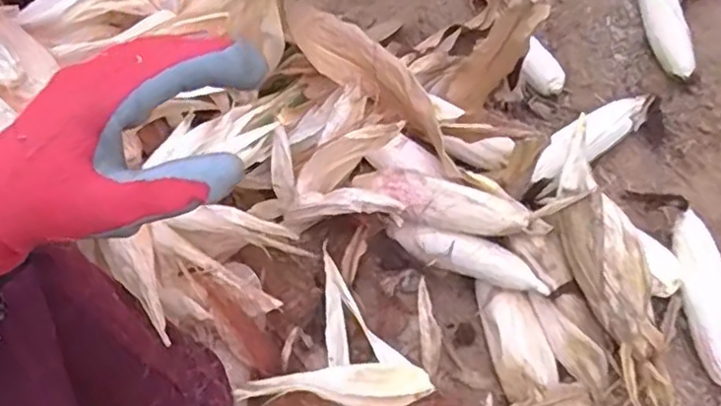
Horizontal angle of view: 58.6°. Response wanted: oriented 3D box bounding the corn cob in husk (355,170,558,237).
[{"bbox_3d":[0.105,-0.001,0.775,0.235,0.057,0.071,11,60,5],"label":"corn cob in husk"}]

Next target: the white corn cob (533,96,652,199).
[{"bbox_3d":[0.299,-0.088,0.848,0.218,0.063,0.061,-36,67,-20],"label":"white corn cob"}]

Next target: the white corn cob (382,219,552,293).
[{"bbox_3d":[0.126,0.064,0.774,0.199,0.040,0.040,20,61,10],"label":"white corn cob"}]

